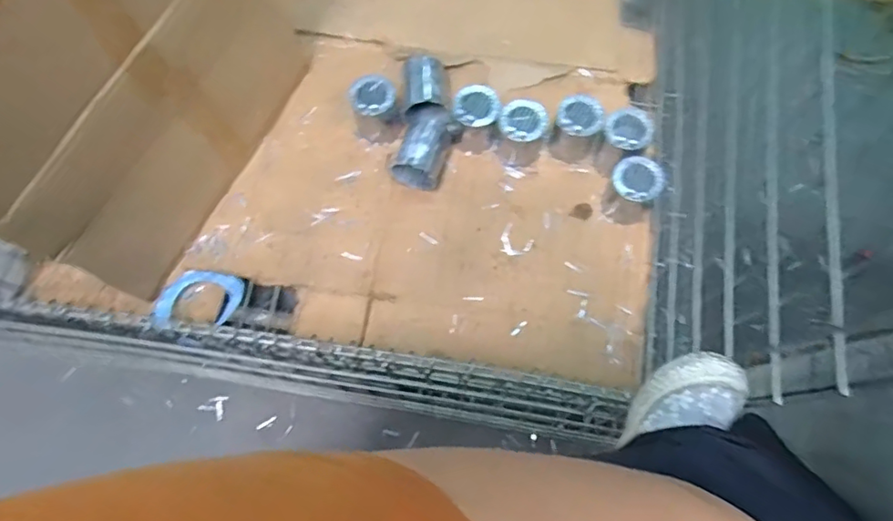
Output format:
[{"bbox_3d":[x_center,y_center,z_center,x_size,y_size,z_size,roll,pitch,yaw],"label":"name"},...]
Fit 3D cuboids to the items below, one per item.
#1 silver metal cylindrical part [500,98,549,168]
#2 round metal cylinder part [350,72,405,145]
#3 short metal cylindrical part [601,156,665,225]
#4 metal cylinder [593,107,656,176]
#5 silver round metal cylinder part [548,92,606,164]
[{"bbox_3d":[0.146,-0.248,1.080,0.089,0.130,0.088,0,72,1],"label":"silver metal cylindrical part"},{"bbox_3d":[-0.137,-0.295,1.096,0.098,0.134,0.073,6,73,2],"label":"round metal cylinder part"},{"bbox_3d":[0.346,-0.131,1.044,0.089,0.114,0.093,0,72,1],"label":"short metal cylindrical part"},{"bbox_3d":[0.336,-0.224,1.074,0.080,0.129,0.085,0,72,1],"label":"metal cylinder"},{"bbox_3d":[0.254,-0.255,1.089,0.092,0.119,0.096,0,72,1],"label":"silver round metal cylinder part"}]

